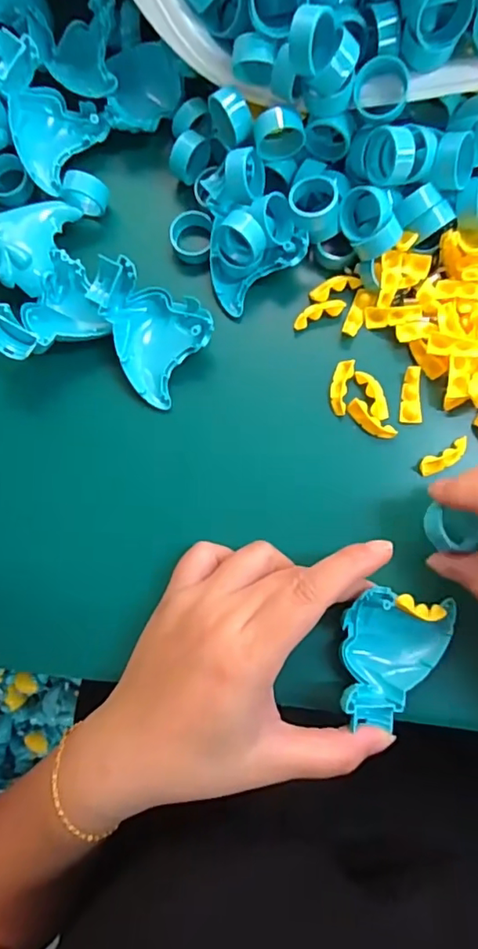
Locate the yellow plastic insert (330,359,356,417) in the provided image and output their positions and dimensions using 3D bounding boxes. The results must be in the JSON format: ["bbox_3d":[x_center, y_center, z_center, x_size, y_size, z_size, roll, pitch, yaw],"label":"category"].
[{"bbox_3d":[0.056,-0.048,0.295,0.010,0.012,0.030,13,85,3],"label":"yellow plastic insert"}]

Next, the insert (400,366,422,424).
[{"bbox_3d":[0.094,-0.043,0.290,0.011,0.007,0.029,1,85,2],"label":"insert"}]

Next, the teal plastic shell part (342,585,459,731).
[{"bbox_3d":[0.077,0.092,0.269,0.053,0.017,0.066,16,85,4],"label":"teal plastic shell part"}]

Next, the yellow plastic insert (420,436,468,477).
[{"bbox_3d":[0.111,-0.009,0.287,0.029,0.005,0.010,-28,84,-1],"label":"yellow plastic insert"}]

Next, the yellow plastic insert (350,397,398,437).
[{"bbox_3d":[0.072,-0.028,0.291,0.029,0.010,0.009,37,87,5],"label":"yellow plastic insert"}]

